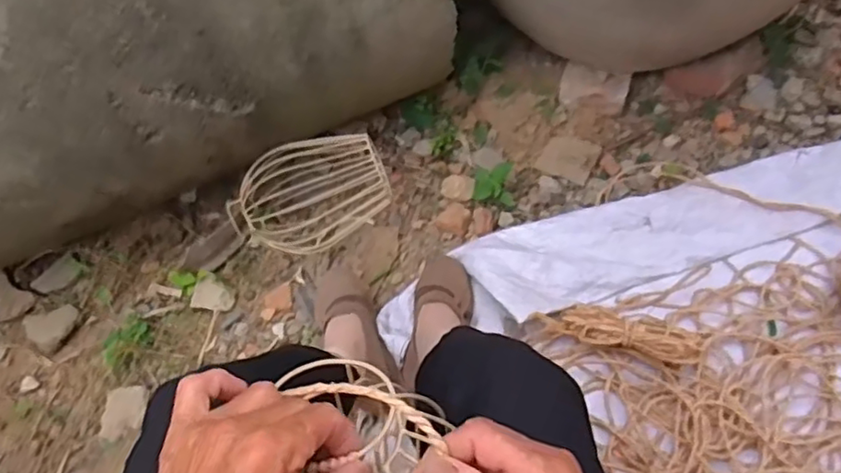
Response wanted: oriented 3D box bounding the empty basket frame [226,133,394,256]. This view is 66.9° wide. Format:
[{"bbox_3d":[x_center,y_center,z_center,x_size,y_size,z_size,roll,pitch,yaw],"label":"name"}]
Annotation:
[{"bbox_3d":[-0.184,-0.065,1.068,0.261,0.113,0.140,-28,51,-14],"label":"empty basket frame"}]

